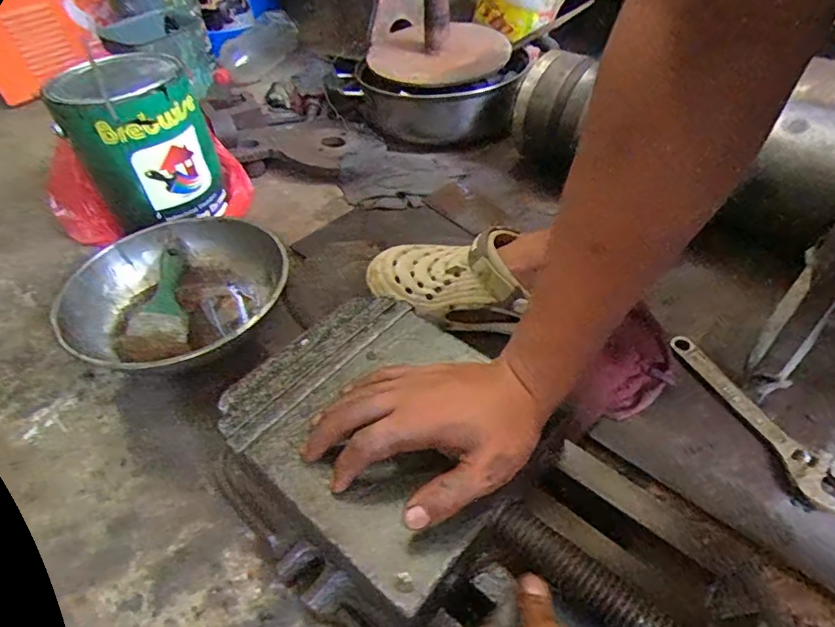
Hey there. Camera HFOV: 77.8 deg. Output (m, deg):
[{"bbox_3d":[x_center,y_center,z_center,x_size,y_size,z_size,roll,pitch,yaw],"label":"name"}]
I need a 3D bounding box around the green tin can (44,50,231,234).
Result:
[{"bbox_3d":[-0.365,-0.223,0.709,0.161,0.194,0.161,-21,45,-15],"label":"green tin can"}]

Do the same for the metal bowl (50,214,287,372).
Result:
[{"bbox_3d":[-0.283,-0.021,0.627,0.270,0.061,0.254,26,52,29],"label":"metal bowl"}]

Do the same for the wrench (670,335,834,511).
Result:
[{"bbox_3d":[0.308,0.089,0.474,0.045,0.015,0.192,-16,44,-11],"label":"wrench"}]

